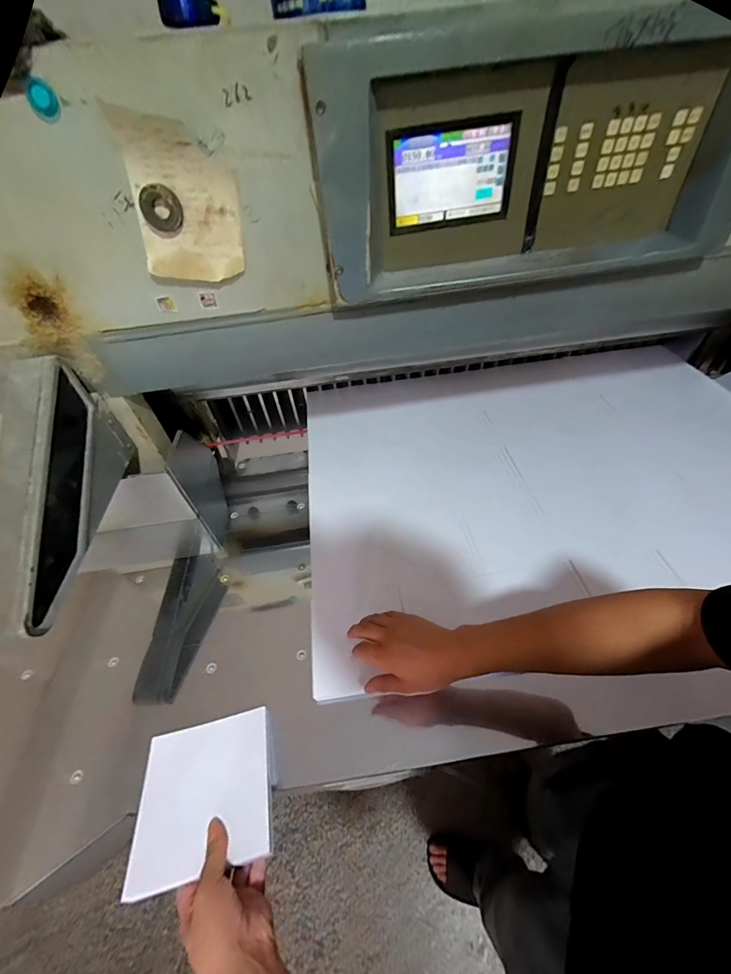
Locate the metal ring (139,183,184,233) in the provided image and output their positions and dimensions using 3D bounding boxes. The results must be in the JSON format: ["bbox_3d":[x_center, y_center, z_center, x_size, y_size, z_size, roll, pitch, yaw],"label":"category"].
[{"bbox_3d":[-0.261,-0.358,0.468,0.048,0.048,0.012,-45,40,22],"label":"metal ring"}]

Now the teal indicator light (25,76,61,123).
[{"bbox_3d":[-0.350,-0.422,0.397,0.028,0.032,0.009,-17,49,-10],"label":"teal indicator light"}]

